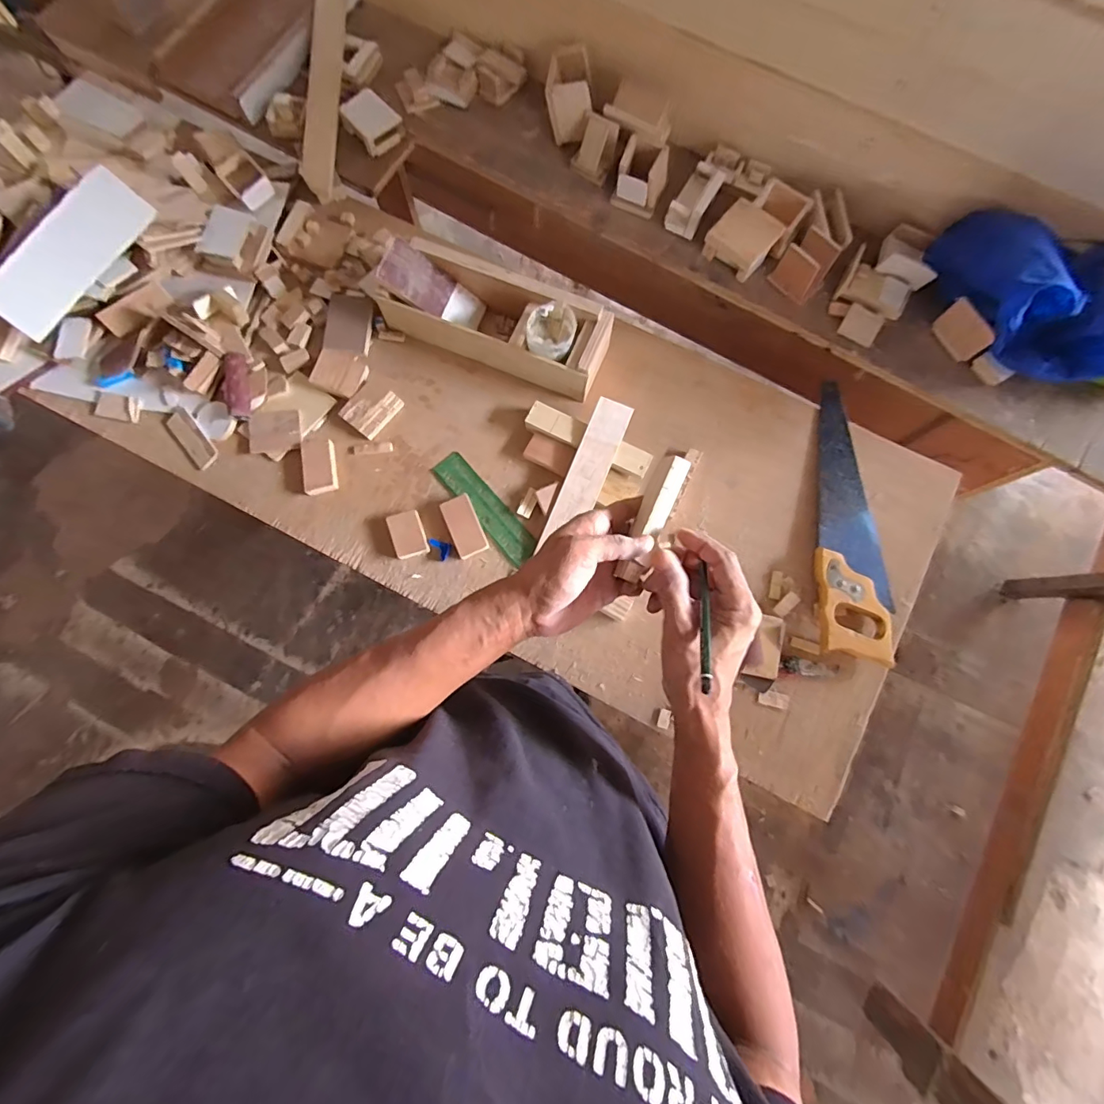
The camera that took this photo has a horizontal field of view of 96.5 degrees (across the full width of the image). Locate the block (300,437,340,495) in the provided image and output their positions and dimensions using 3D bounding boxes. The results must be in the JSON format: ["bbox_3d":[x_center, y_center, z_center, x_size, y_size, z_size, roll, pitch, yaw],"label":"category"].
[{"bbox_3d":[-0.333,-0.125,0.705,0.046,0.014,0.084,-12,79,-2],"label":"block"}]

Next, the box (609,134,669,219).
[{"bbox_3d":[0.138,-0.576,0.758,0.076,0.055,0.079,24,80,5],"label":"box"}]

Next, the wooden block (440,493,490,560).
[{"bbox_3d":[-0.122,-0.035,0.685,0.043,0.015,0.082,-23,79,-5],"label":"wooden block"}]

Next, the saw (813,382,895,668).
[{"bbox_3d":[0.429,-0.053,0.696,0.104,0.026,0.396,9,79,2],"label":"saw"}]

